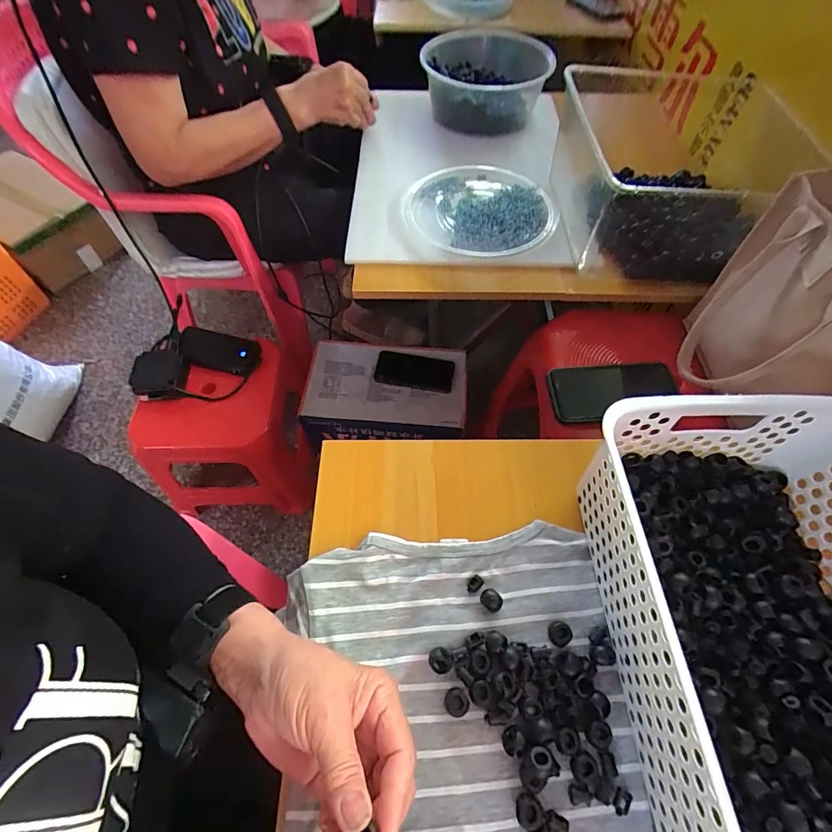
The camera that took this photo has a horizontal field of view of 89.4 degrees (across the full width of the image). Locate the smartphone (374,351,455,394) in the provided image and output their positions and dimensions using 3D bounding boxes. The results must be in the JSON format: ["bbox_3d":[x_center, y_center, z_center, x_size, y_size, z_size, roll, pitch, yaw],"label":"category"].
[{"bbox_3d":[-0.003,-0.097,0.893,0.167,0.015,0.084,9,60,4],"label":"smartphone"}]

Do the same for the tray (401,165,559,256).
[{"bbox_3d":[0.107,-0.321,0.659,0.225,0.036,0.212,0,59,0],"label":"tray"}]

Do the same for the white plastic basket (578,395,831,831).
[{"bbox_3d":[0.243,0.147,0.280,0.199,0.111,0.300,-2,59,-2],"label":"white plastic basket"}]

